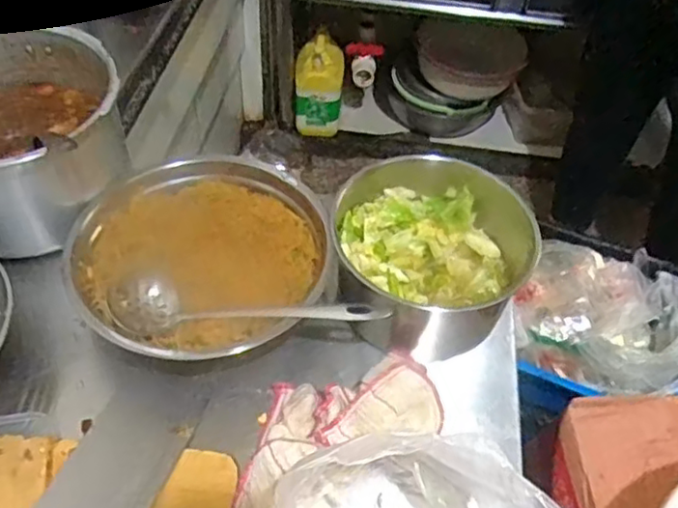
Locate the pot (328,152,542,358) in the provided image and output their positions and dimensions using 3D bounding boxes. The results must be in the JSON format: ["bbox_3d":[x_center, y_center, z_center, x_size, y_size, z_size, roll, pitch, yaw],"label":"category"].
[{"bbox_3d":[0.089,0.008,0.659,0.178,0.097,0.163,2,49,-2],"label":"pot"}]

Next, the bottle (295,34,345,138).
[{"bbox_3d":[-0.059,-0.477,1.907,0.136,0.284,0.110,3,49,-2],"label":"bottle"}]

